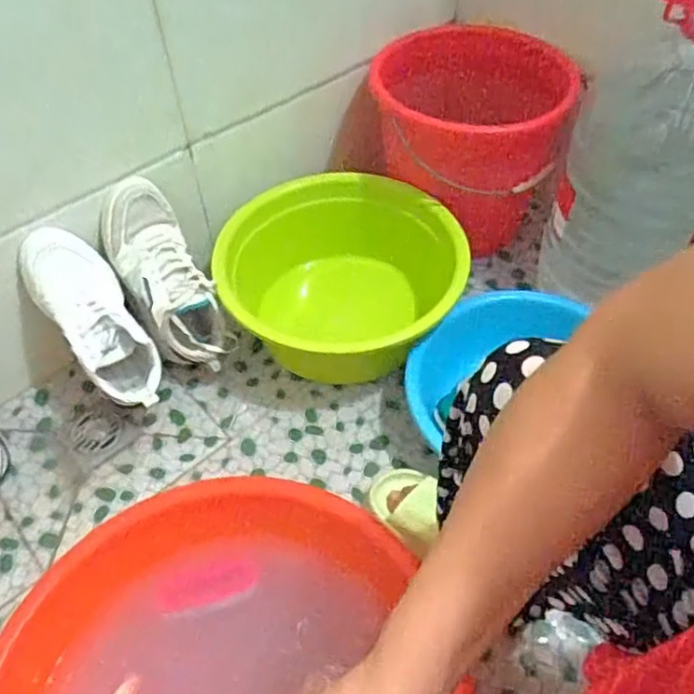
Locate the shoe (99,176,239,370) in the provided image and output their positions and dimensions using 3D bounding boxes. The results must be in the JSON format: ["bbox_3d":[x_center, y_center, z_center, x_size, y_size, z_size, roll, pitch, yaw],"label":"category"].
[{"bbox_3d":[-0.274,-0.101,0.942,0.111,0.285,0.104,-31,19,-20],"label":"shoe"}]

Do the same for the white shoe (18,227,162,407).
[{"bbox_3d":[-0.361,-0.043,0.905,0.109,0.272,0.086,-38,25,-24],"label":"white shoe"}]

